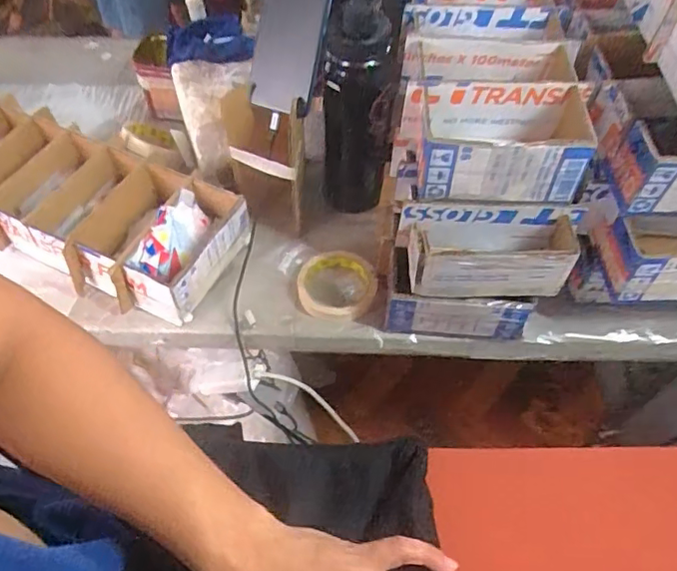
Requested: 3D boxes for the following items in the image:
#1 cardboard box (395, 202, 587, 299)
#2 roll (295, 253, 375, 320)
[{"bbox_3d":[0.153,-0.036,0.564,0.176,0.079,0.066,3,55,2],"label":"cardboard box"},{"bbox_3d":[-0.001,-0.001,0.676,0.092,0.017,0.092,0,55,0],"label":"roll"}]

